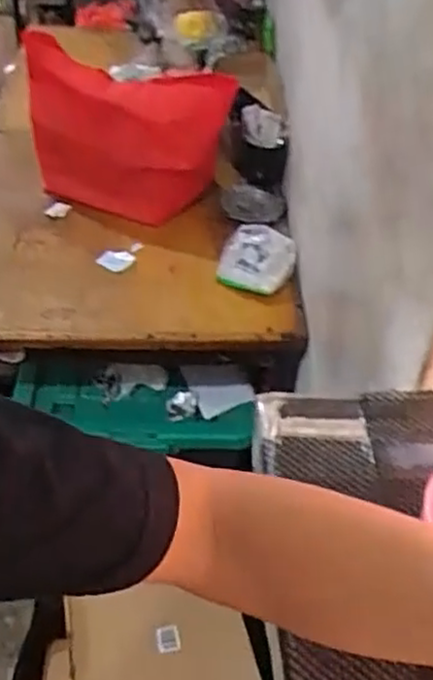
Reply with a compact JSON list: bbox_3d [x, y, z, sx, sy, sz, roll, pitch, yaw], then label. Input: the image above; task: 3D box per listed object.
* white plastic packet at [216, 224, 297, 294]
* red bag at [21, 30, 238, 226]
[{"bbox_3d":[0.069,-0.133,1.158,0.102,0.075,0.106,22,47,19],"label":"white plastic packet"},{"bbox_3d":[-0.160,-0.360,1.274,0.373,0.288,0.115,15,45,13],"label":"red bag"}]

